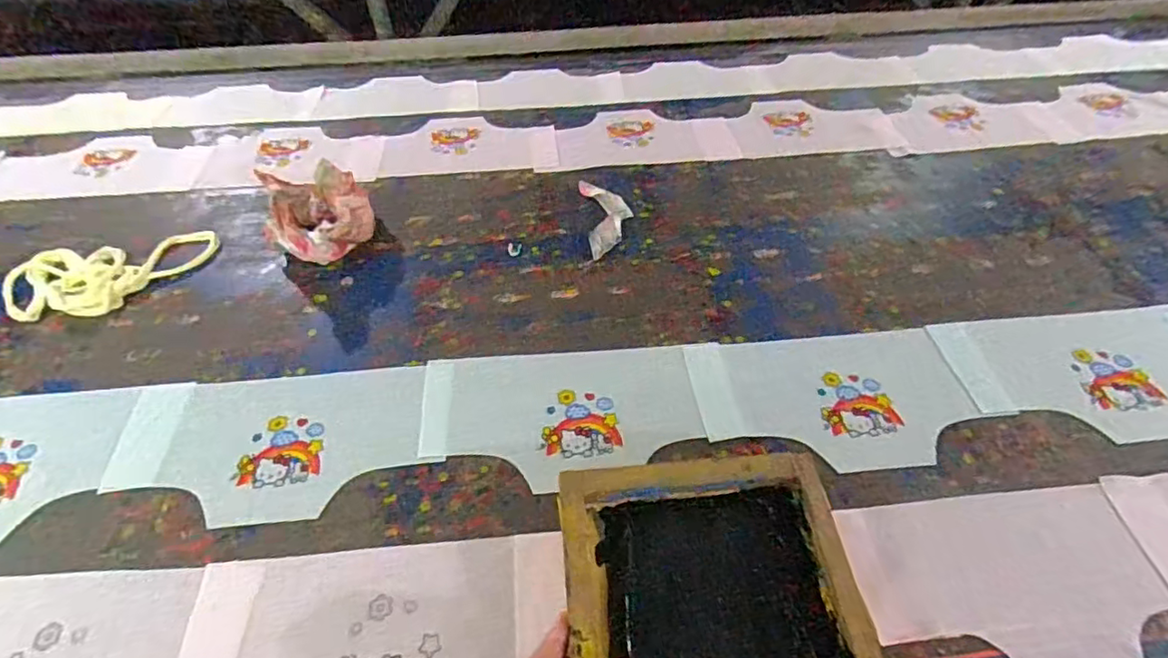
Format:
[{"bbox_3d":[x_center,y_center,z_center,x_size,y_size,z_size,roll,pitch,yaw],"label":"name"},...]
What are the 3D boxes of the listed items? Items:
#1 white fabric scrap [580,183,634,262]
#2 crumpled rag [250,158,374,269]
[{"bbox_3d":[0.033,-0.156,0.821,0.063,0.004,0.153,-6,52,-5],"label":"white fabric scrap"},{"bbox_3d":[-0.347,-0.150,0.770,0.137,0.080,0.146,-22,55,-17],"label":"crumpled rag"}]

